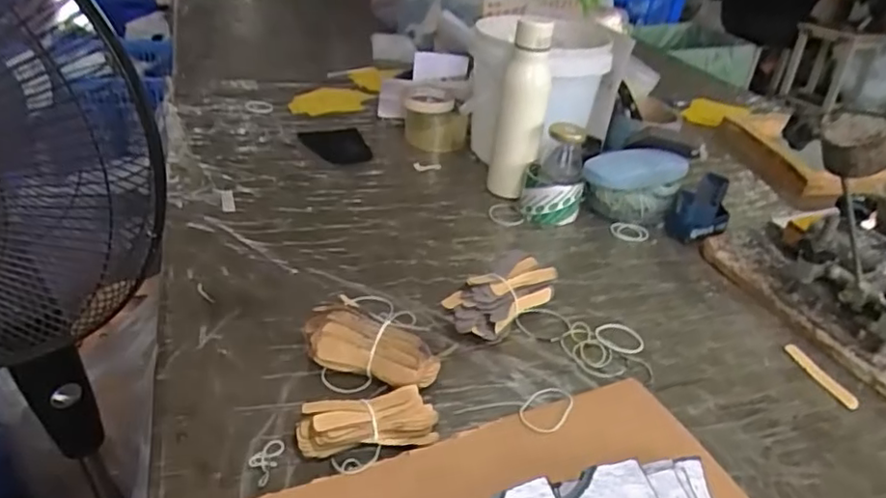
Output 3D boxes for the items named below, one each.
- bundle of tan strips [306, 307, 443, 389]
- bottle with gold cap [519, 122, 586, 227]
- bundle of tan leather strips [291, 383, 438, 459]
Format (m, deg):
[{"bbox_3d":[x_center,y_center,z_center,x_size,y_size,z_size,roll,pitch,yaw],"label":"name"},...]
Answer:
[{"bbox_3d":[-0.067,0.090,0.542,0.123,0.048,0.042,11,34,10],"label":"bundle of tan strips"},{"bbox_3d":[0.154,-0.101,0.829,0.080,0.127,0.070,12,32,9],"label":"bottle with gold cap"},{"bbox_3d":[-0.059,0.138,0.487,0.109,0.027,0.040,-6,35,-15],"label":"bundle of tan leather strips"}]

